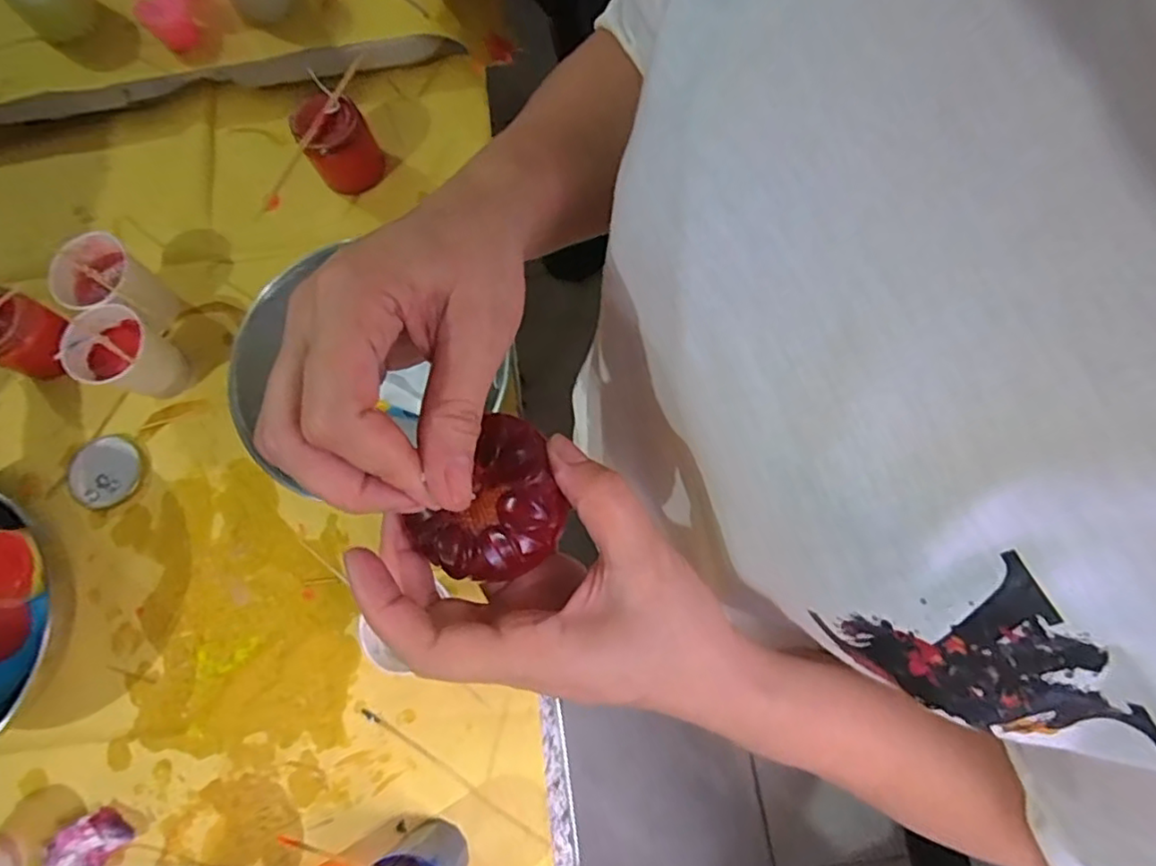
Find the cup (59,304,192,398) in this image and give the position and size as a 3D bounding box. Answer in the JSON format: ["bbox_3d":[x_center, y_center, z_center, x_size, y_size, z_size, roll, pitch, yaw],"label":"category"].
[{"bbox_3d":[-0.429,-0.070,0.629,0.076,0.089,0.076,0,77,2],"label":"cup"}]

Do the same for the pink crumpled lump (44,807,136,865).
[{"bbox_3d":[-0.410,0.349,0.539,0.056,0.041,0.053,0,77,2],"label":"pink crumpled lump"}]

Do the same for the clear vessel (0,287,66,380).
[{"bbox_3d":[-0.549,-0.098,0.630,0.063,0.074,0.067,0,77,2],"label":"clear vessel"}]

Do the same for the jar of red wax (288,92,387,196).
[{"bbox_3d":[-0.247,-0.299,0.669,0.066,0.083,0.062,0,77,2],"label":"jar of red wax"}]

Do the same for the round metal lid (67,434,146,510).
[{"bbox_3d":[-0.467,0.038,0.637,0.072,0.004,0.069,0,77,2],"label":"round metal lid"}]

